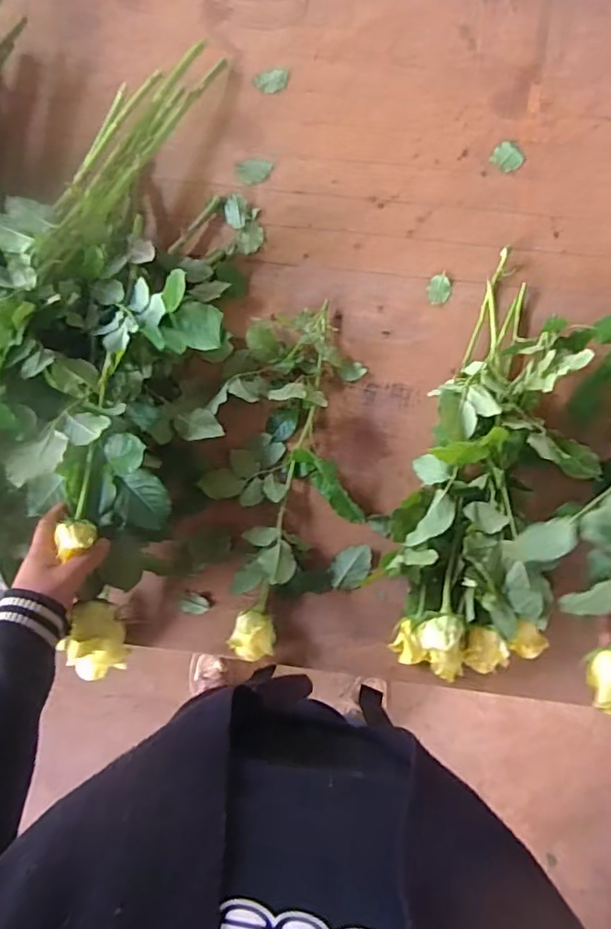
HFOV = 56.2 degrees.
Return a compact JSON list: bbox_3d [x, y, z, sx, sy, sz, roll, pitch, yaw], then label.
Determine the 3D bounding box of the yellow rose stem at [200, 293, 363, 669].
[{"bbox_3d":[-0.022,0.006,0.604,0.161,0.054,0.377,2,78,0],"label":"yellow rose stem"}]

